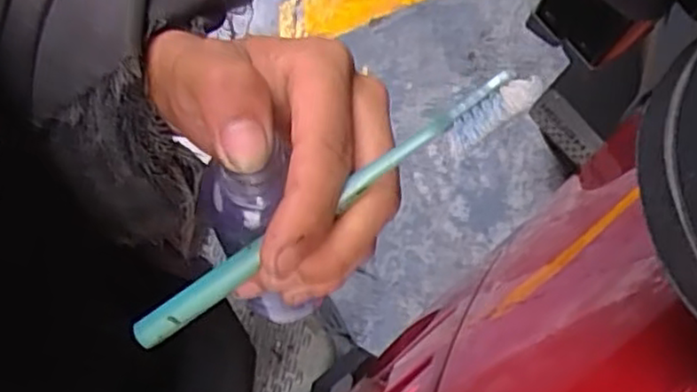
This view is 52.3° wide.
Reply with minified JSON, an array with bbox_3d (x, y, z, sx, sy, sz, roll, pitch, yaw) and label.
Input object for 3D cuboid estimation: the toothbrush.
[{"bbox_3d":[-0.016,0.012,0.252,0.190,0.008,0.015,-34,73,28],"label":"toothbrush"}]

